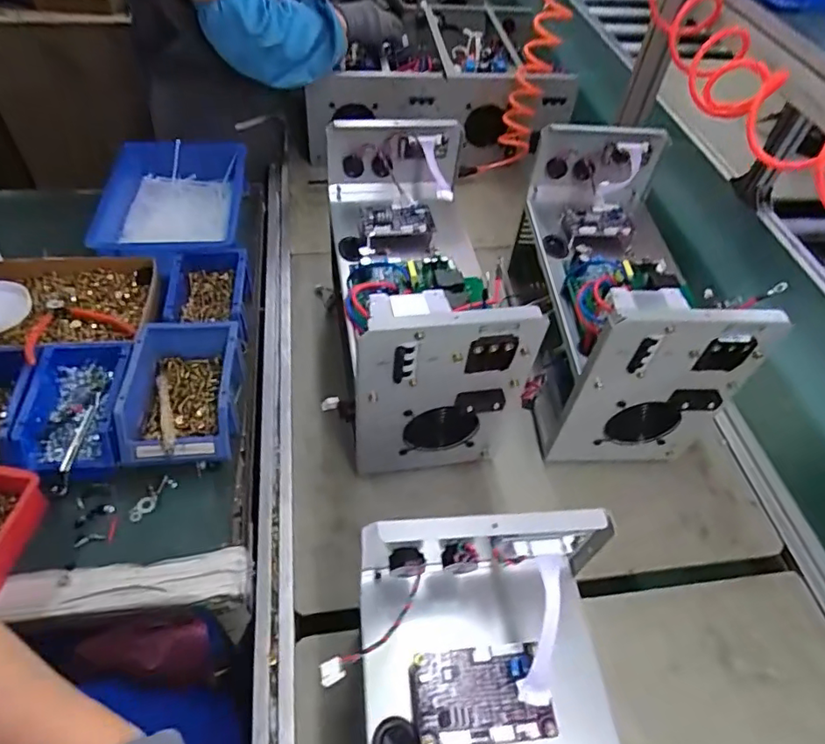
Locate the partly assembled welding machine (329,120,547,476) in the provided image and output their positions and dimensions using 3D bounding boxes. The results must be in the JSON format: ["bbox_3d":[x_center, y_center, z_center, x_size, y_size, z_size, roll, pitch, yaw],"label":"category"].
[{"bbox_3d":[-0.001,-0.106,0.699,0.180,0.245,0.376,-4,52,-9],"label":"partly assembled welding machine"}]

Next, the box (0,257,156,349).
[{"bbox_3d":[-0.497,-0.079,0.763,0.265,0.056,0.182,-3,52,-8],"label":"box"}]

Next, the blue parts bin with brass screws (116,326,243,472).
[{"bbox_3d":[-0.284,0.031,0.692,0.127,0.084,0.185,-2,52,-7],"label":"blue parts bin with brass screws"}]

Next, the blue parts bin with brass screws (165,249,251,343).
[{"bbox_3d":[-0.292,-0.105,0.789,0.108,0.061,0.148,-3,52,-8],"label":"blue parts bin with brass screws"}]

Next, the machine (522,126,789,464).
[{"bbox_3d":[0.254,-0.108,0.728,0.192,0.253,0.376,0,52,-5],"label":"machine"}]

